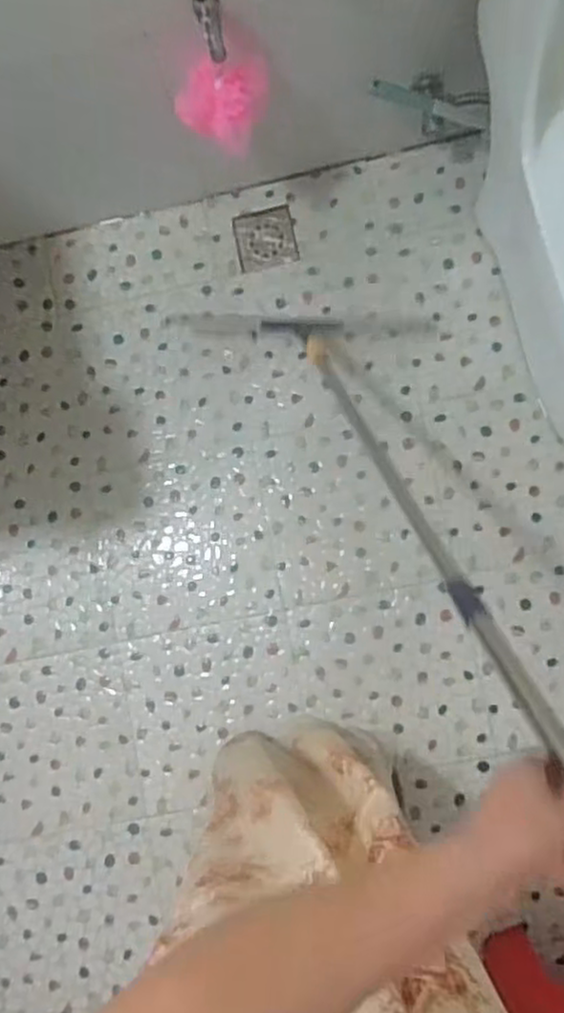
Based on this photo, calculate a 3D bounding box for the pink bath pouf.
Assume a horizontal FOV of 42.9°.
[{"bbox_3d":[-0.080,-0.545,0.963,0.099,0.073,0.102,21,89,6],"label":"pink bath pouf"}]

